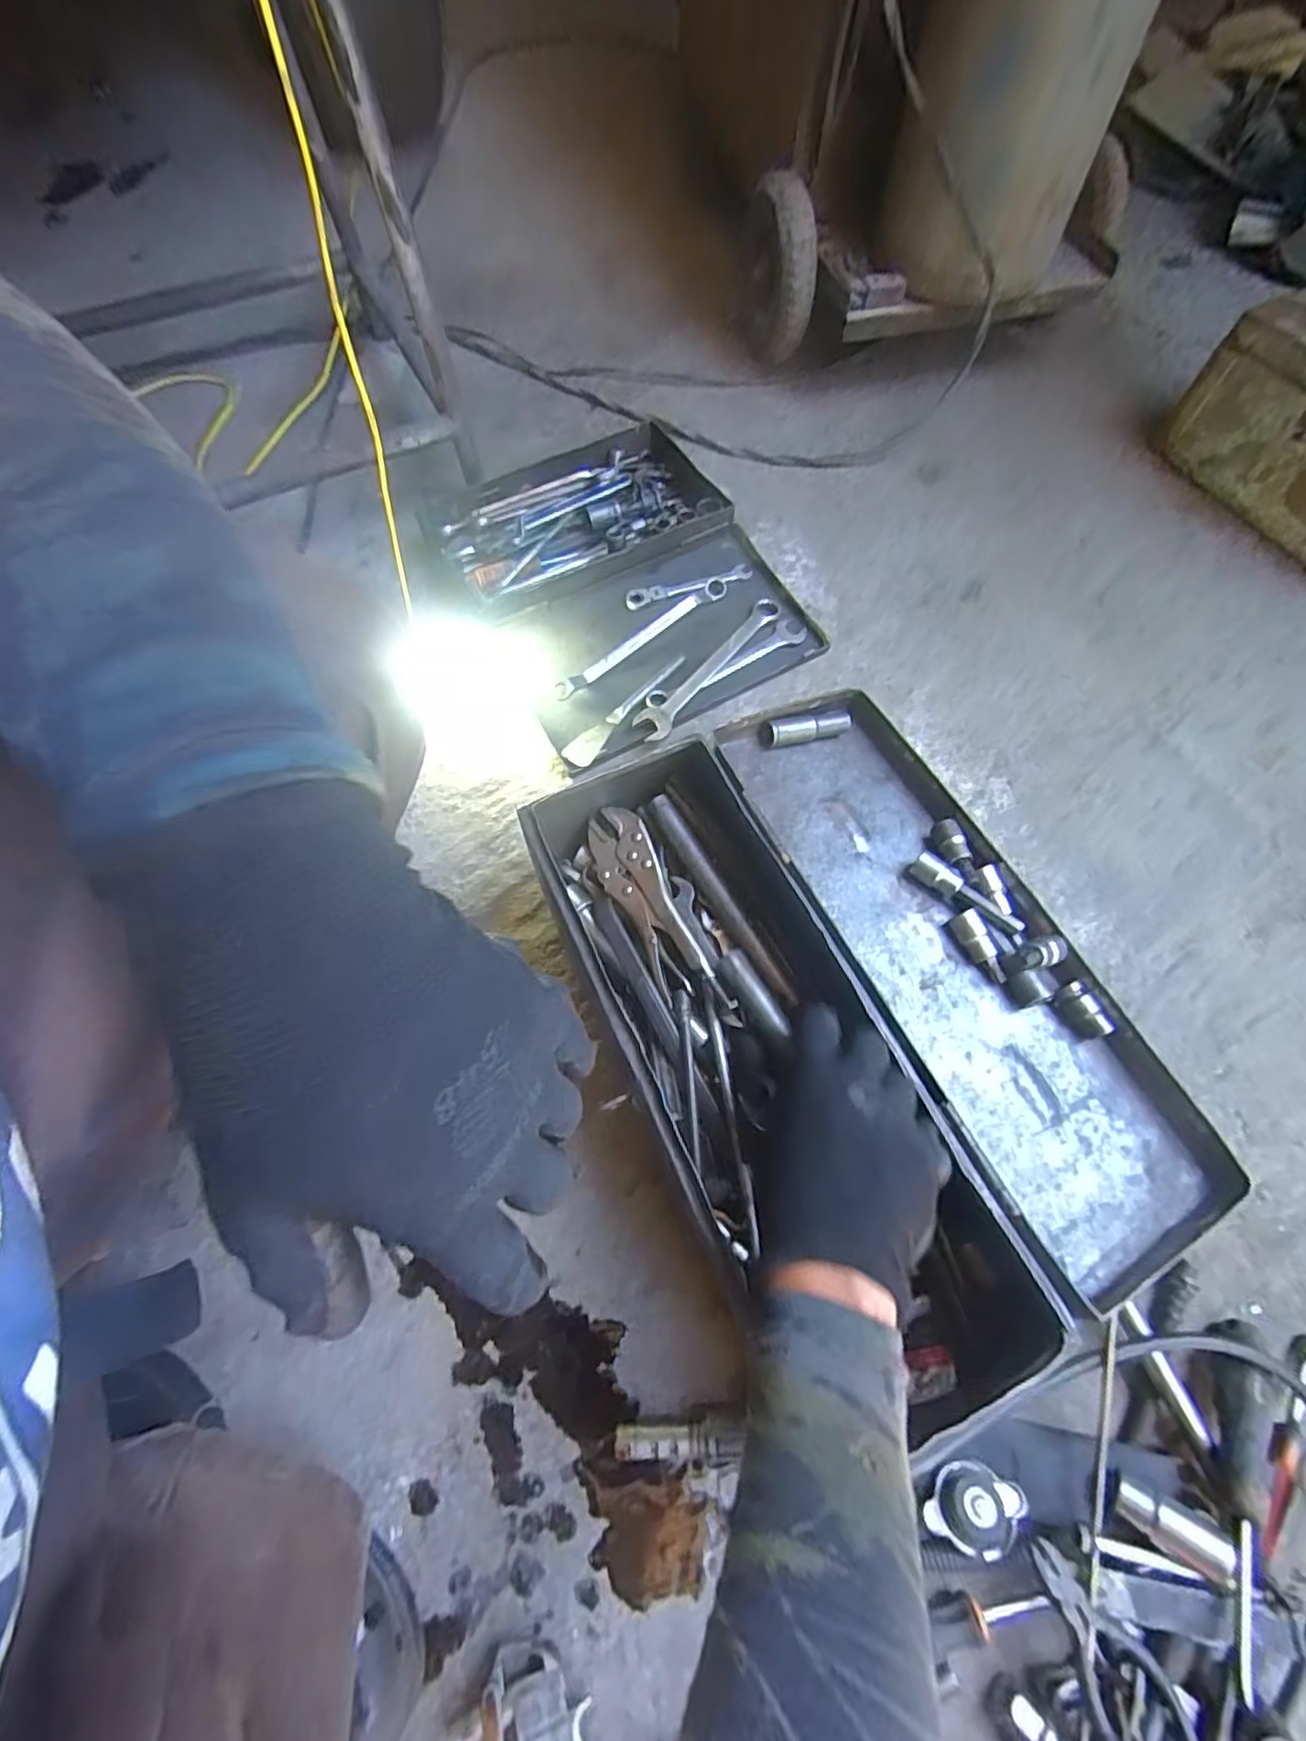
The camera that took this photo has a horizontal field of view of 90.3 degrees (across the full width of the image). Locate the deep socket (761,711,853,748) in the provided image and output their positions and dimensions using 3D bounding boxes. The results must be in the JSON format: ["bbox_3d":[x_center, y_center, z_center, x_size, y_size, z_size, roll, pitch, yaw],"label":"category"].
[{"bbox_3d":[0.131,-0.122,0.553,0.085,0.018,0.020,-13,65,-19],"label":"deep socket"}]

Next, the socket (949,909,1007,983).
[{"bbox_3d":[0.239,0.056,0.475,0.018,0.016,0.054,-27,81,-10],"label":"socket"}]

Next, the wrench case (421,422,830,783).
[{"bbox_3d":[-0.036,-0.338,0.753,0.337,0.067,0.407,-29,68,-11],"label":"wrench case"}]

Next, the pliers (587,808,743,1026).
[{"bbox_3d":[0.001,0.036,0.515,0.047,0.019,0.200,-24,67,-9],"label":"pliers"}]

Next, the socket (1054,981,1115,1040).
[{"bbox_3d":[0.303,0.100,0.459,0.018,0.021,0.040,-29,68,-11],"label":"socket"}]

